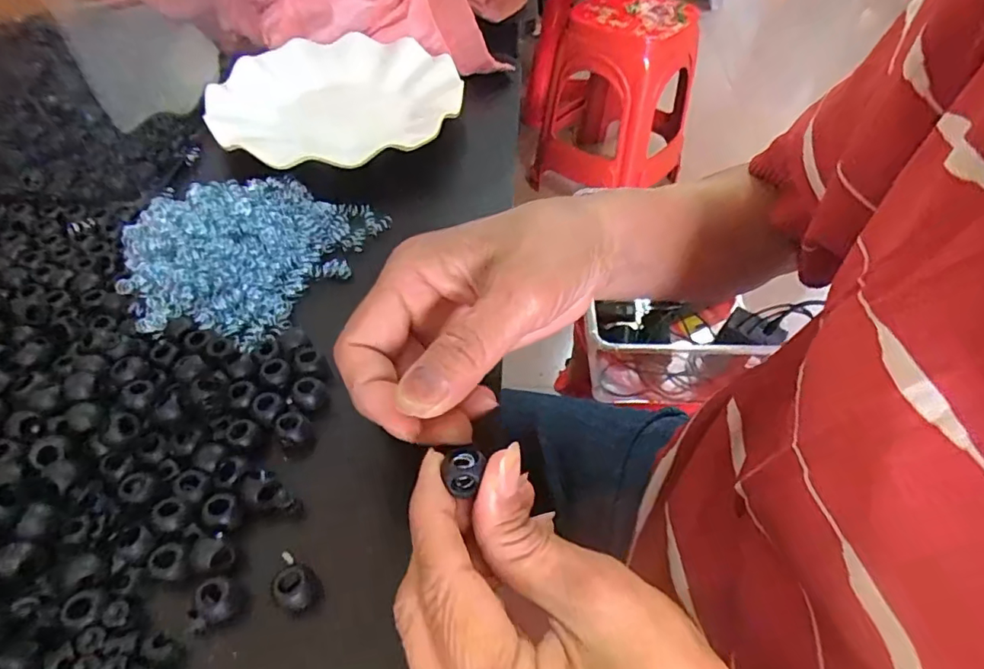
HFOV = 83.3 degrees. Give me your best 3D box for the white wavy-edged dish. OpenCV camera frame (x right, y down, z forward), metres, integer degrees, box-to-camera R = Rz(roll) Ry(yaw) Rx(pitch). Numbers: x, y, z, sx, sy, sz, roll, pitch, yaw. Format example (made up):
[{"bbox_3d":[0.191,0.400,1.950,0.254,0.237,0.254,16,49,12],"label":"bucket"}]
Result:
[{"bbox_3d":[-0.114,-0.185,0.422,0.175,0.017,0.164,1,50,-1],"label":"white wavy-edged dish"}]

